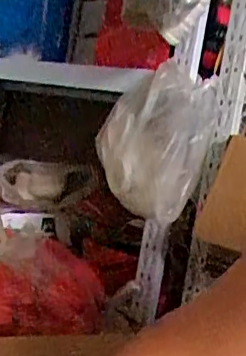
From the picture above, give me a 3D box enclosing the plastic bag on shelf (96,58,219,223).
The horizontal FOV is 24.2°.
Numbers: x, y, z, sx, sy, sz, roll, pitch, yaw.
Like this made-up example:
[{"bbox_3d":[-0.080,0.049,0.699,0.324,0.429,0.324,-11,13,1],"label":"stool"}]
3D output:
[{"bbox_3d":[0.066,-0.072,1.098,0.206,0.264,0.165,9,5,-4],"label":"plastic bag on shelf"}]

